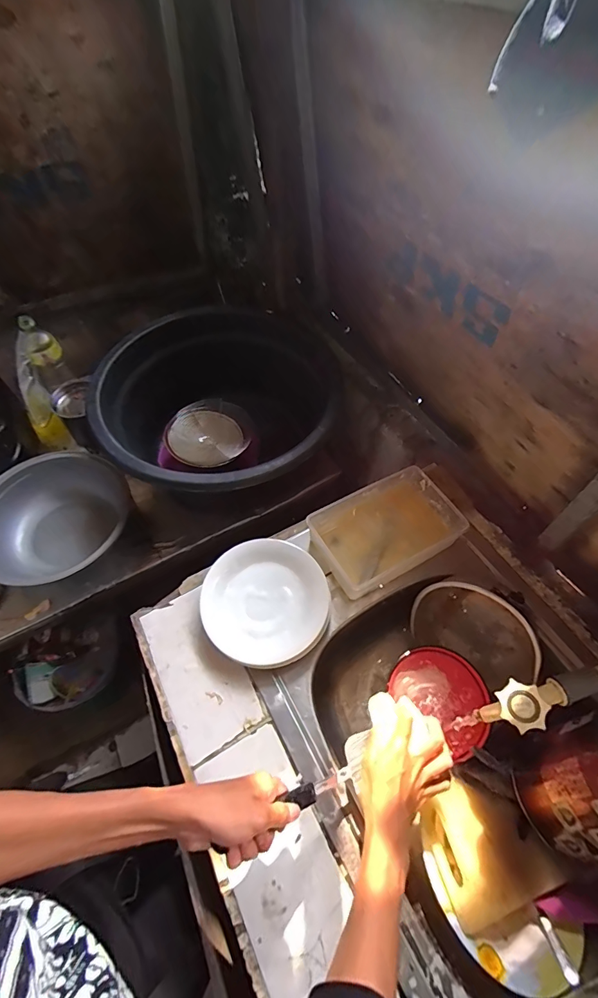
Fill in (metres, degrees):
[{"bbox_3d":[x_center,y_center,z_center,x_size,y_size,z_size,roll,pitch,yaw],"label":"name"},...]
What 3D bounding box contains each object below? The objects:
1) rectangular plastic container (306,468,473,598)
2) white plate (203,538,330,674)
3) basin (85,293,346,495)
[{"bbox_3d":[0.151,0.050,0.684,0.228,0.065,0.159,-27,62,-16],"label":"rectangular plastic container"},{"bbox_3d":[-0.053,0.160,0.626,0.189,0.040,0.191,0,58,0],"label":"white plate"},{"bbox_3d":[-0.169,-0.195,0.913,0.479,0.229,0.535,5,58,3],"label":"basin"}]

